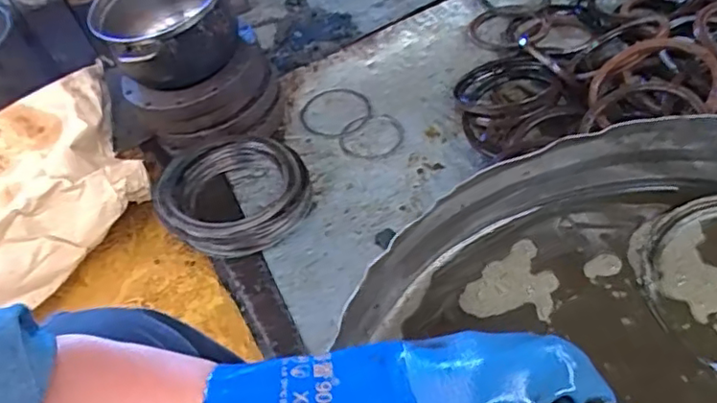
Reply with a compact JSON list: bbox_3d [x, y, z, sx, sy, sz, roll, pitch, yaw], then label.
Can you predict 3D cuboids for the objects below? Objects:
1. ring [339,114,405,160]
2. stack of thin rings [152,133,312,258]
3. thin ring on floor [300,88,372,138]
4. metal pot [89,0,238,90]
[{"bbox_3d":[0.024,-0.114,1.059,0.112,0.007,0.105,-3,47,3],"label":"ring"},{"bbox_3d":[-0.188,-0.013,0.937,0.223,0.084,0.206,-15,49,0],"label":"stack of thin rings"},{"bbox_3d":[-0.040,-0.161,1.104,0.131,0.004,0.121,-2,51,3],"label":"thin ring on floor"},{"bbox_3d":[-0.306,-0.284,0.979,0.205,0.105,0.216,-25,50,-9],"label":"metal pot"}]

